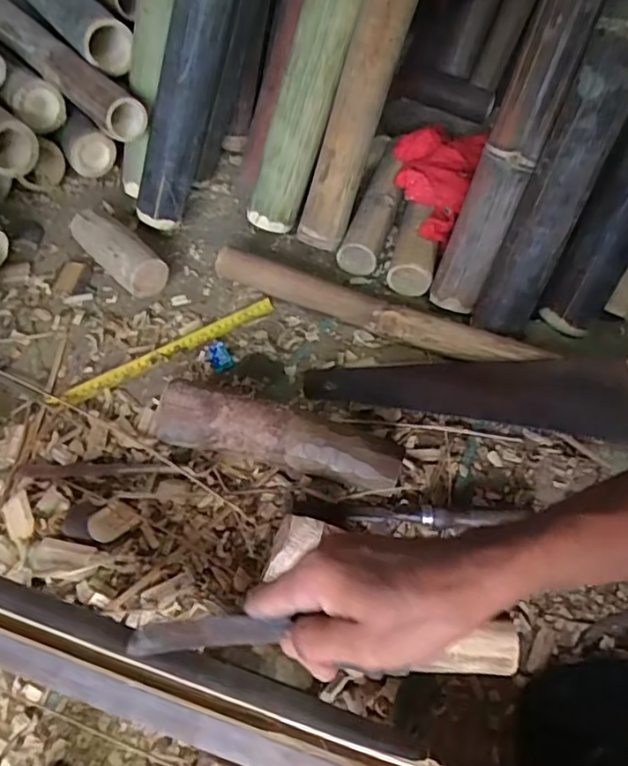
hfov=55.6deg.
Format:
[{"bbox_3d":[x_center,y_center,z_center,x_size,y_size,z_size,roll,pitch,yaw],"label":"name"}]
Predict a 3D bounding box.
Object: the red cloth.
[{"bbox_3d":[0.164,-0.281,0.842,0.120,0.080,0.210,13,52,9],"label":"red cloth"}]

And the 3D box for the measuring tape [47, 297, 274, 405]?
[{"bbox_3d":[-0.177,-0.040,0.735,0.290,0.007,0.025,-29,68,-21],"label":"measuring tape"}]

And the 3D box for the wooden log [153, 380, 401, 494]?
[{"bbox_3d":[-0.037,0.061,0.615,0.252,0.068,0.057,13,52,9],"label":"wooden log"}]

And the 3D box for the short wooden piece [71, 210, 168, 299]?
[{"bbox_3d":[-0.262,-0.172,0.798,0.164,0.061,0.057,35,58,24],"label":"short wooden piece"}]

